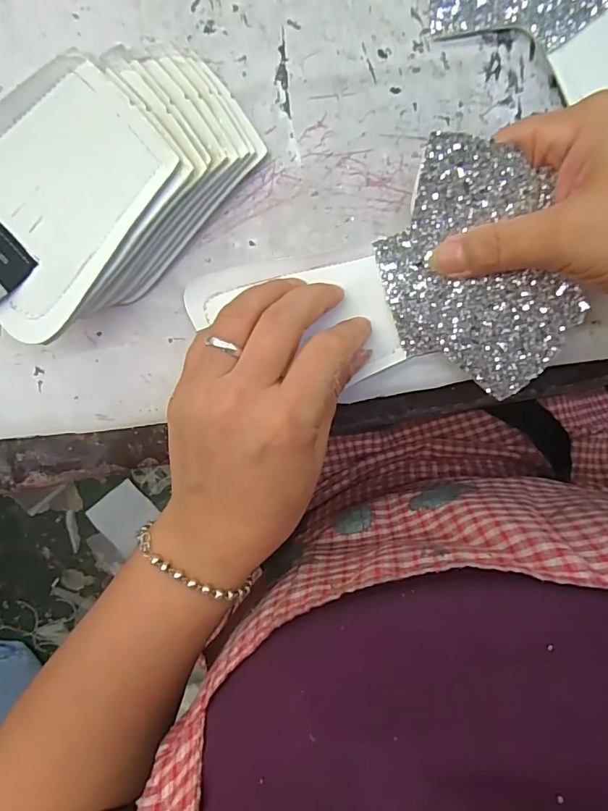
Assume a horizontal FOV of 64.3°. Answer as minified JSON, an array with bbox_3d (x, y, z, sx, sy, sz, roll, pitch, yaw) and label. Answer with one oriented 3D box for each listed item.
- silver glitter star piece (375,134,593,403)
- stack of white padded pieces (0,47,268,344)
[{"bbox_3d":[0.085,-0.063,0.232,0.099,0.006,0.094,33,121,4],"label":"silver glitter star piece"},{"bbox_3d":[-0.094,-0.100,0.225,0.145,0.036,0.084,-34,99,5],"label":"stack of white padded pieces"}]

